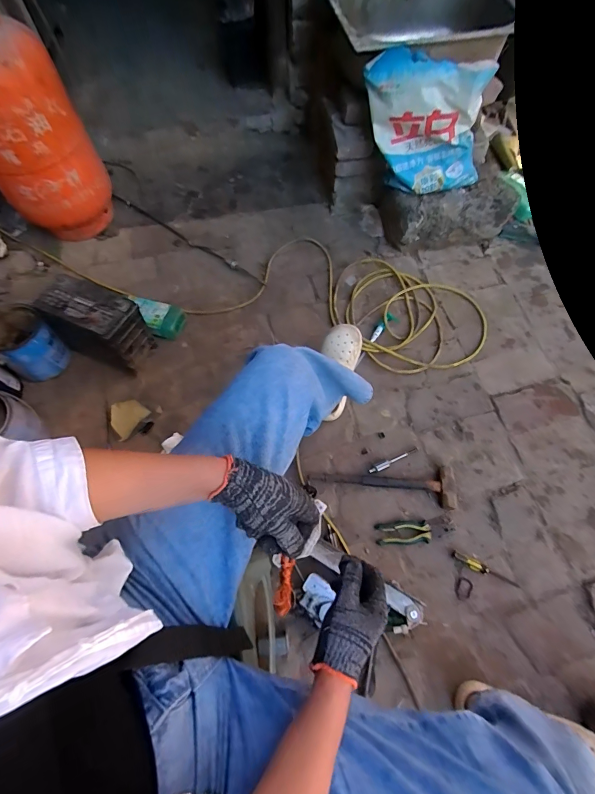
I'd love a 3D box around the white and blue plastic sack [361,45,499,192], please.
[{"bbox_3d":[0.346,-0.715,0.982,0.354,0.266,0.115,6,66,4],"label":"white and blue plastic sack"}]

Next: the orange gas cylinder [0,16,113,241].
[{"bbox_3d":[-0.767,-0.743,1.018,0.288,0.654,0.275,40,71,16],"label":"orange gas cylinder"}]

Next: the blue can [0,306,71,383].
[{"bbox_3d":[-0.744,-0.143,1.022,0.145,0.155,0.160,-40,72,-17],"label":"blue can"}]

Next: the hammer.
[{"bbox_3d":[0.210,0.211,0.912,0.353,0.033,0.096,5,65,1],"label":"hammer"}]

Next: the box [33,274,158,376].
[{"bbox_3d":[-0.539,-0.191,1.005,0.235,0.195,0.131,25,69,11],"label":"box"}]

